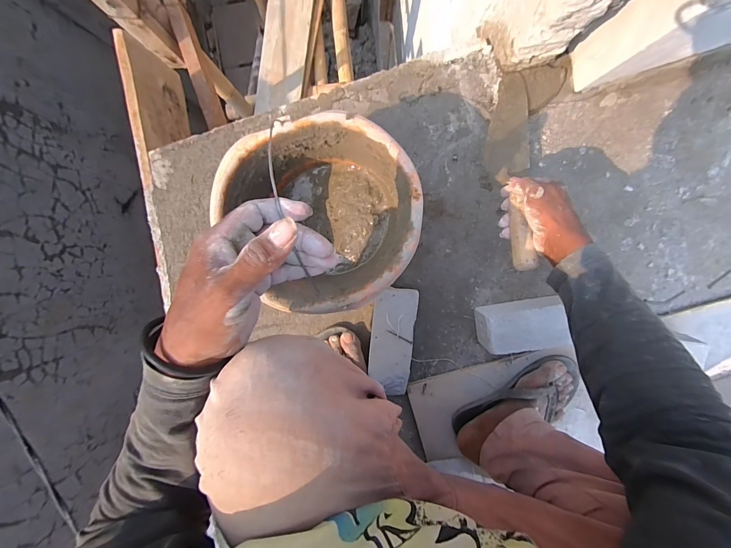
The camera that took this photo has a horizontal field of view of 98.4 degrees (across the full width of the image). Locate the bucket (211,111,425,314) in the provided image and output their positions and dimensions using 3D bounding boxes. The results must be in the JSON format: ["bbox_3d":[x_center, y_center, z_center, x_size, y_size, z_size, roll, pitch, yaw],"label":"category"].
[{"bbox_3d":[-0.047,-0.083,0.455,0.222,0.148,0.228,0,98,-1],"label":"bucket"}]

